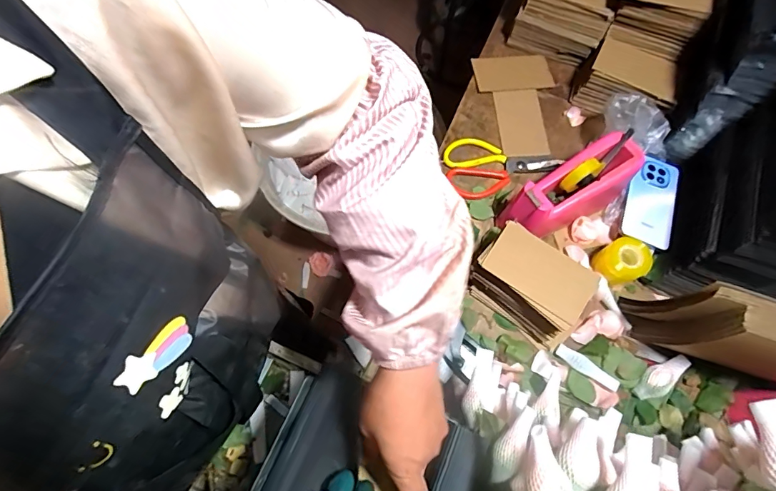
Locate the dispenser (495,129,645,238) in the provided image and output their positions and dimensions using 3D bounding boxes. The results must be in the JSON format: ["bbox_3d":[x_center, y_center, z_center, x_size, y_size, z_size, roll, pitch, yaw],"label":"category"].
[{"bbox_3d":[0.268,-0.078,0.642,0.206,0.097,0.075,-30,74,-12],"label":"dispenser"}]

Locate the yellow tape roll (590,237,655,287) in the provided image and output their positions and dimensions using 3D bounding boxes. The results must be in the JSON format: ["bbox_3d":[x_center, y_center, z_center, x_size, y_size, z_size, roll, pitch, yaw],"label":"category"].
[{"bbox_3d":[0.340,0.026,0.630,0.058,0.058,0.061,1,70,-2],"label":"yellow tape roll"}]

